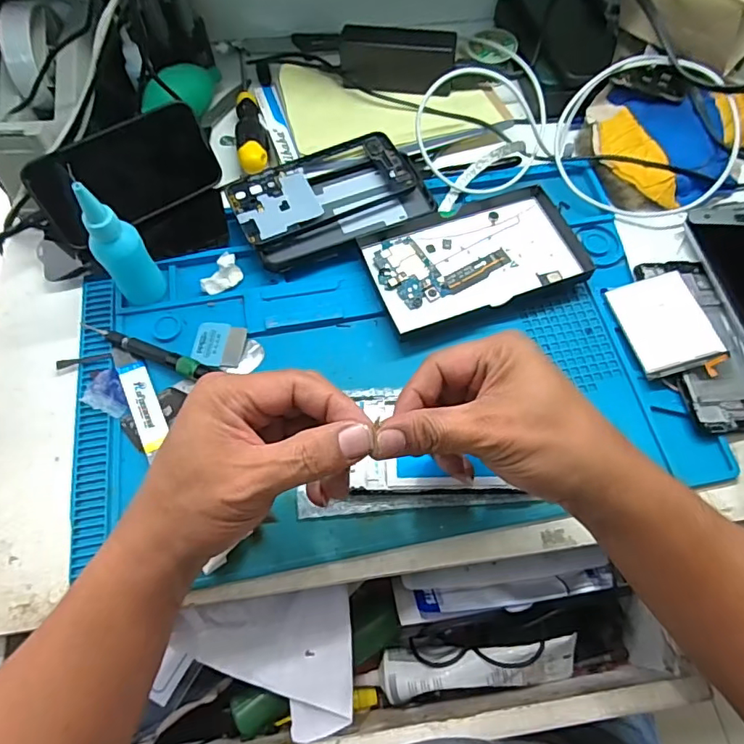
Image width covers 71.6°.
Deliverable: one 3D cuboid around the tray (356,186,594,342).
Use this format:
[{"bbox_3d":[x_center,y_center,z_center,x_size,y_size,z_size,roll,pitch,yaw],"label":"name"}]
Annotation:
[{"bbox_3d":[0.088,-0.101,0.448,0.181,0.015,0.110,-21,67,-10],"label":"tray"}]

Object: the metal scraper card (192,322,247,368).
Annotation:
[{"bbox_3d":[-0.125,-0.022,0.420,0.039,0.006,0.040,8,64,0],"label":"metal scraper card"}]

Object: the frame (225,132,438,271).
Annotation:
[{"bbox_3d":[-0.038,-0.158,0.469,0.164,0.019,0.097,-24,67,-11],"label":"frame"}]

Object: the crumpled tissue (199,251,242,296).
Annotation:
[{"bbox_3d":[-0.128,-0.084,0.442,0.022,0.015,0.038,26,68,12],"label":"crumpled tissue"}]

